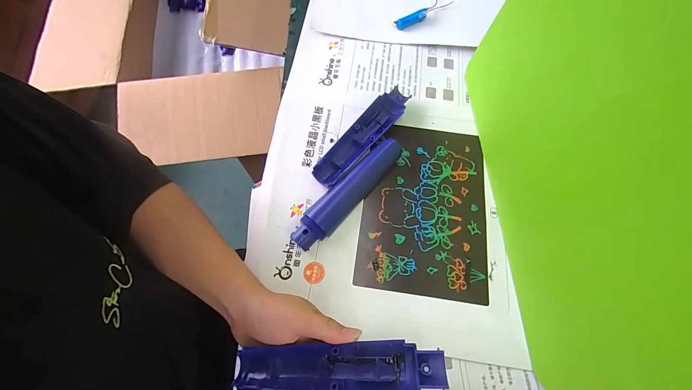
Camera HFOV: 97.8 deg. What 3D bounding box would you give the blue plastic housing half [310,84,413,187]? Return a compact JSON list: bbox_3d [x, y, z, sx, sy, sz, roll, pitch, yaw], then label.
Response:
[{"bbox_3d":[0.022,-0.074,0.381,0.033,0.016,0.162,37,73,14],"label":"blue plastic housing half"}]

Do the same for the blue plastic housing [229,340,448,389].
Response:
[{"bbox_3d":[-0.008,0.141,0.246,0.166,0.019,0.037,-5,67,9],"label":"blue plastic housing"}]

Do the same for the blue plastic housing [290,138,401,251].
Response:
[{"bbox_3d":[0.004,-0.004,0.353,0.033,0.022,0.166,40,74,15],"label":"blue plastic housing"}]

